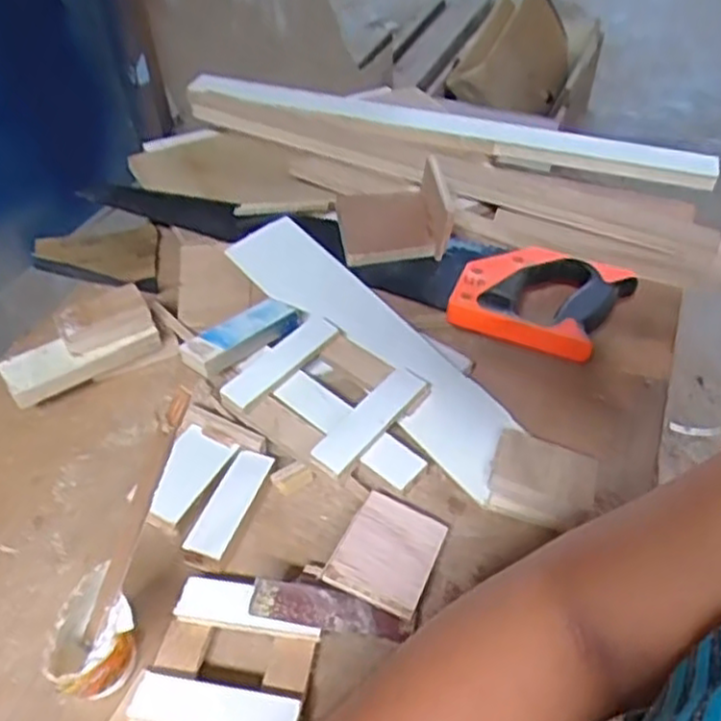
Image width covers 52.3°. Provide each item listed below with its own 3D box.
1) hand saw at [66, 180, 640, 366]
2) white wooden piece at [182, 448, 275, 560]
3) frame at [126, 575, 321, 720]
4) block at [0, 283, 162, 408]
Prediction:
[{"bbox_3d":[-0.018,-0.113,0.691,0.516,0.027,0.113,17,46,13],"label":"hand saw"},{"bbox_3d":[-0.090,0.100,0.511,0.028,0.017,0.085,15,46,11],"label":"white wooden piece"},{"bbox_3d":[-0.075,0.177,0.431,0.090,0.022,0.089,9,45,6],"label":"frame"},{"bbox_3d":[-0.223,-0.012,0.588,0.122,0.048,0.050,-34,55,-16],"label":"block"}]

